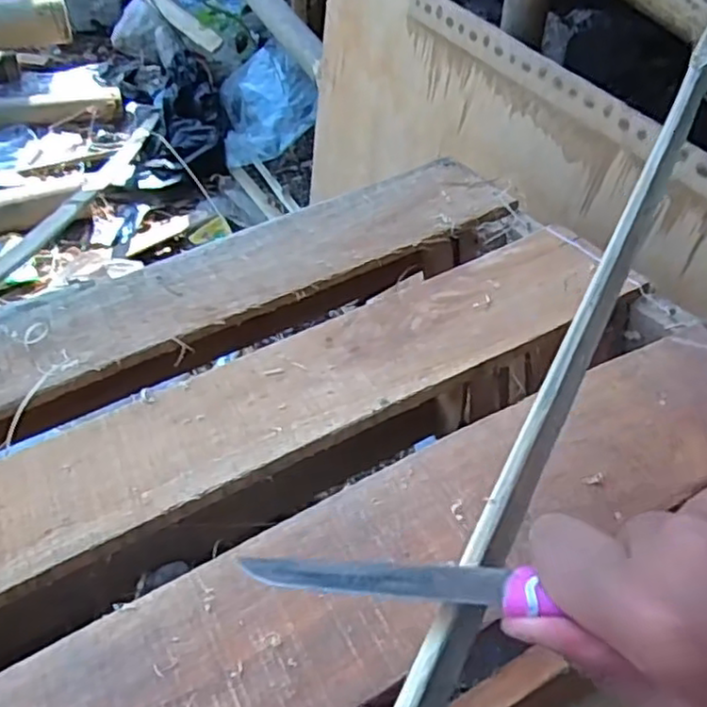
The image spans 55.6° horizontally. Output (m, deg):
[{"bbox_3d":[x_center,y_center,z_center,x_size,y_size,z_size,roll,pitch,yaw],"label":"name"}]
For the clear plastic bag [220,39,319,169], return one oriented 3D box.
[{"bbox_3d":[-0.142,-0.424,1.129,0.155,0.104,0.173,-3,52,-8],"label":"clear plastic bag"}]

